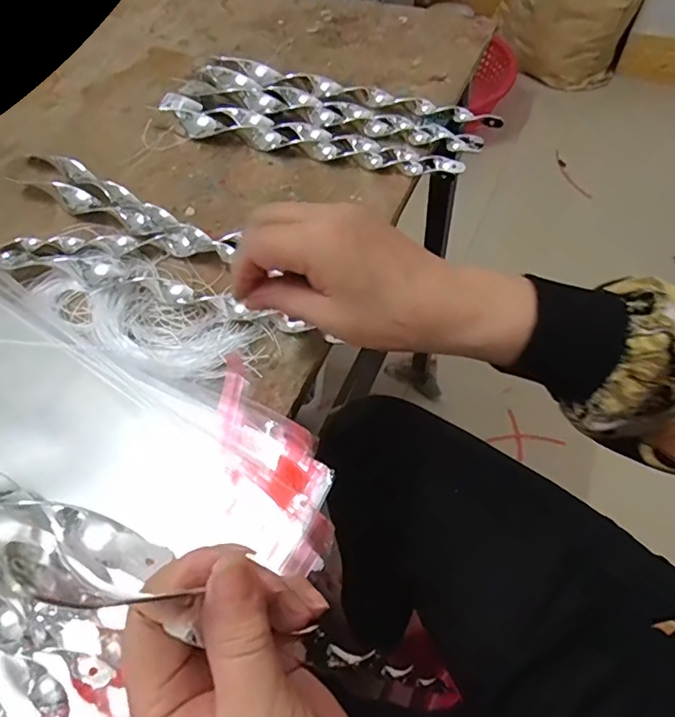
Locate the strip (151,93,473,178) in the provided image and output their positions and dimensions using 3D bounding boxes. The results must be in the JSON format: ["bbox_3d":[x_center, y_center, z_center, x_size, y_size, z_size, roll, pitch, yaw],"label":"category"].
[{"bbox_3d":[-0.032,-0.195,0.476,0.279,0.015,0.035,17,60,14],"label":"strip"}]

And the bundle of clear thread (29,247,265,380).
[{"bbox_3d":[-0.143,-0.035,0.389,0.170,0.009,0.077,31,65,21],"label":"bundle of clear thread"}]

